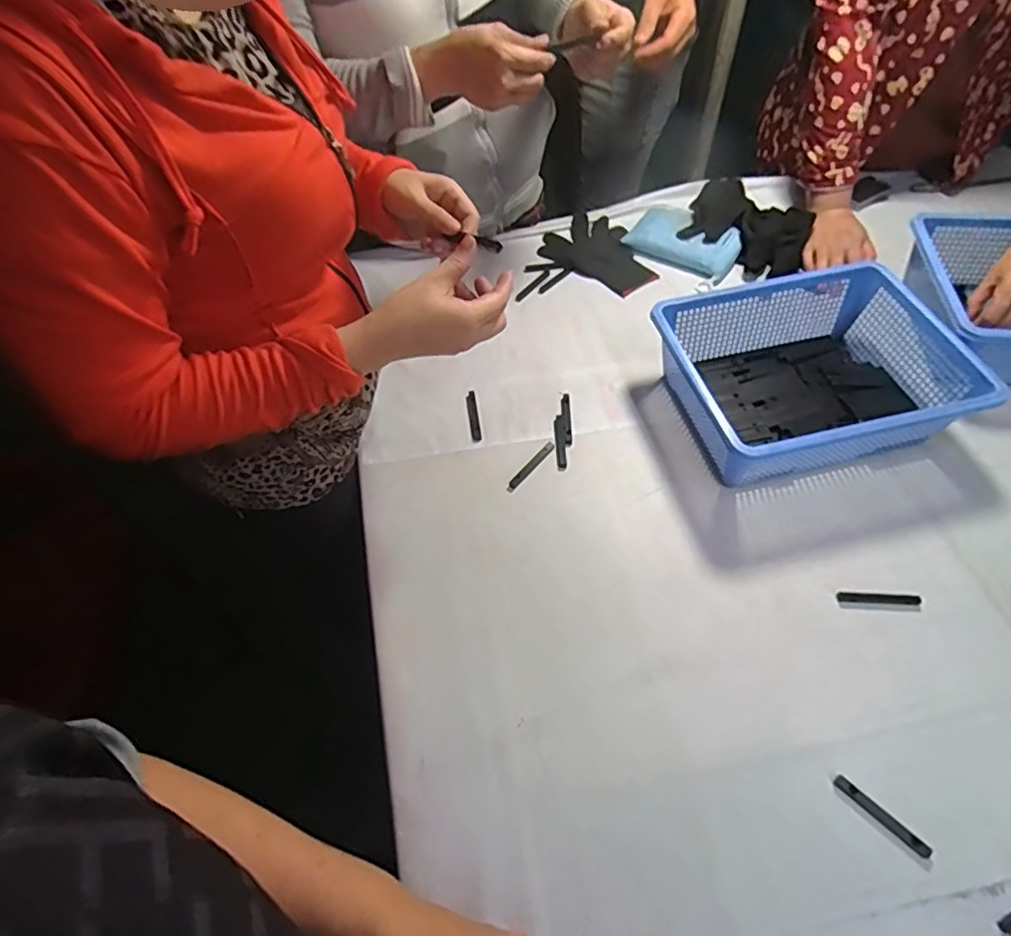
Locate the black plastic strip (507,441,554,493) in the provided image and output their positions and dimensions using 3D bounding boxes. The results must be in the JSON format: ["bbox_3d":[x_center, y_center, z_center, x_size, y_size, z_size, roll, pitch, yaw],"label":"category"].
[{"bbox_3d":[0.029,-0.003,0.673,0.011,0.004,0.082,34,63,23],"label":"black plastic strip"}]

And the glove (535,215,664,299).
[{"bbox_3d":[0.155,-0.337,0.918,0.133,0.013,0.193,-39,62,-22],"label":"glove"}]

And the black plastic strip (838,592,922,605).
[{"bbox_3d":[0.363,0.126,0.563,0.074,0.004,0.010,3,55,4],"label":"black plastic strip"}]

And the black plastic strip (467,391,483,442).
[{"bbox_3d":[-0.039,-0.064,0.726,0.013,0.007,0.074,-8,55,-3],"label":"black plastic strip"}]

